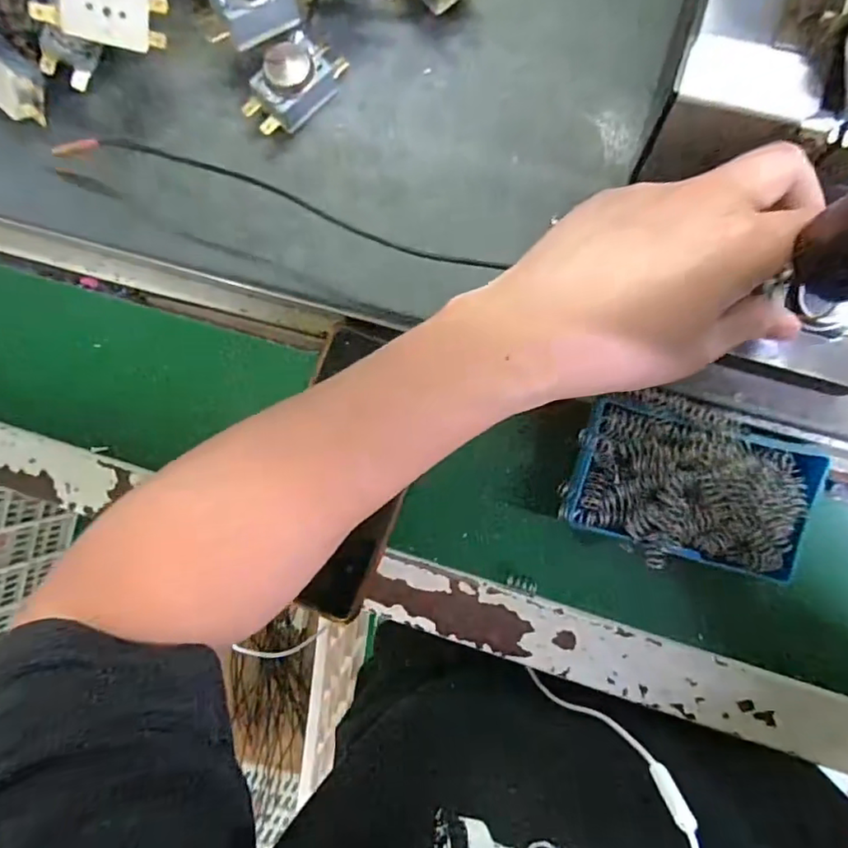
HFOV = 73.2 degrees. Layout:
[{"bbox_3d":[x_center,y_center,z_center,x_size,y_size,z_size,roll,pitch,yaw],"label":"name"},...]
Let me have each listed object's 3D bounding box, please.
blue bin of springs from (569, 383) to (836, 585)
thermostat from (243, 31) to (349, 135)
[{"bbox_3d":[0.139,0.031,0.301,0.113,0.038,0.079,19,94,8],"label":"blue bin of springs"},{"bbox_3d":[-0.069,-0.180,0.304,0.055,0.029,0.028,-44,85,7],"label":"thermostat"}]

